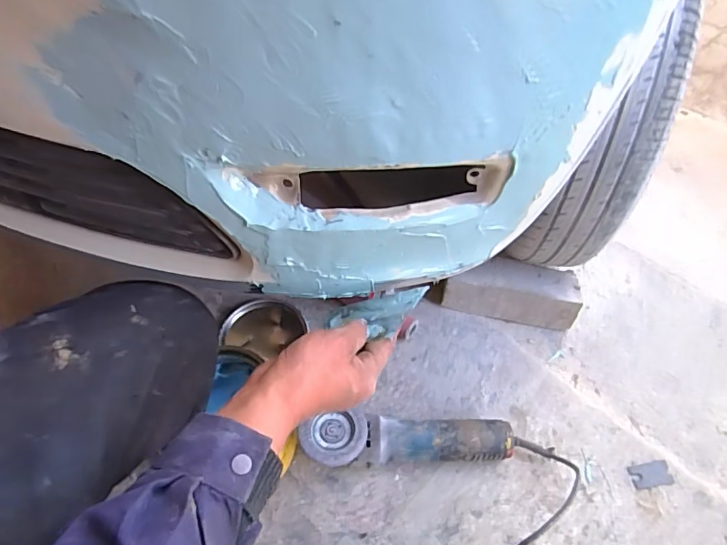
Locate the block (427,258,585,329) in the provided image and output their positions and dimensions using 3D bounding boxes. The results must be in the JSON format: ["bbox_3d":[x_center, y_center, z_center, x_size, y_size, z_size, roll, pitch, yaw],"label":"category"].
[{"bbox_3d":[0.238,0.032,0.831,0.227,0.082,0.074,10,55,6],"label":"block"}]

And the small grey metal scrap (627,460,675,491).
[{"bbox_3d":[0.400,0.282,0.688,0.059,0.004,0.033,-7,55,-5],"label":"small grey metal scrap"}]

